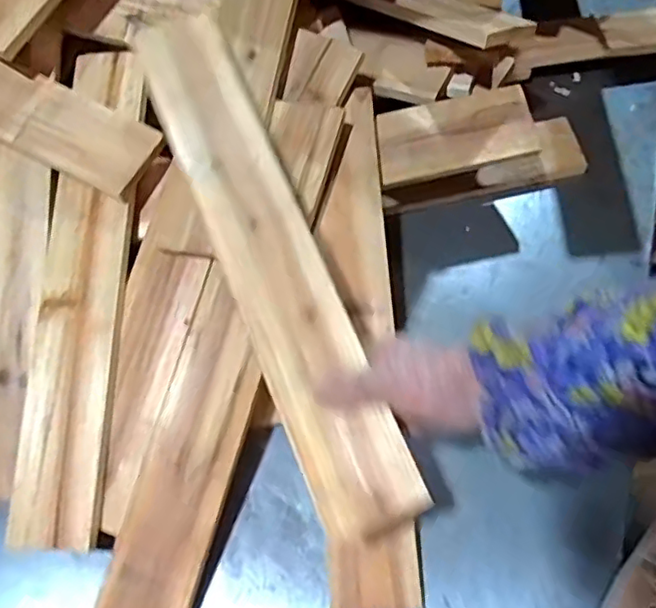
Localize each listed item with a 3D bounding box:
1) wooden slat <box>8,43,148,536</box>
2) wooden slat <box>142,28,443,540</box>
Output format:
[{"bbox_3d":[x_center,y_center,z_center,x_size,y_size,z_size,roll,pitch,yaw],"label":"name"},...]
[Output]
[{"bbox_3d":[-0.236,-0.024,0.595,0.083,0.017,0.478,1,79,3],"label":"wooden slat"},{"bbox_3d":[-0.050,-0.048,0.510,0.077,0.012,0.472,-21,73,-8],"label":"wooden slat"}]

